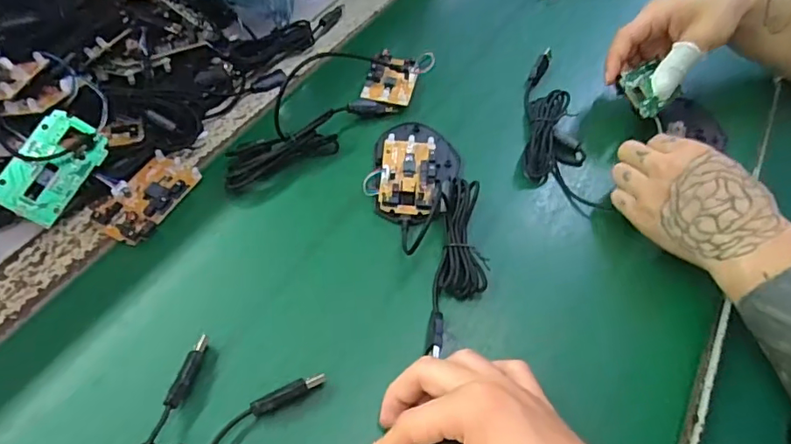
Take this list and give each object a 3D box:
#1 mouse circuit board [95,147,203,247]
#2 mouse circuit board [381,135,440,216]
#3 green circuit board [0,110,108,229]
[{"bbox_3d":[-0.191,-0.020,0.414,0.045,0.013,0.078,23,54,14],"label":"mouse circuit board"},{"bbox_3d":[0.011,-0.039,0.440,0.044,0.010,0.080,3,51,-2],"label":"mouse circuit board"},{"bbox_3d":[-0.244,-0.039,0.382,0.044,0.008,0.076,35,70,-21],"label":"green circuit board"}]

